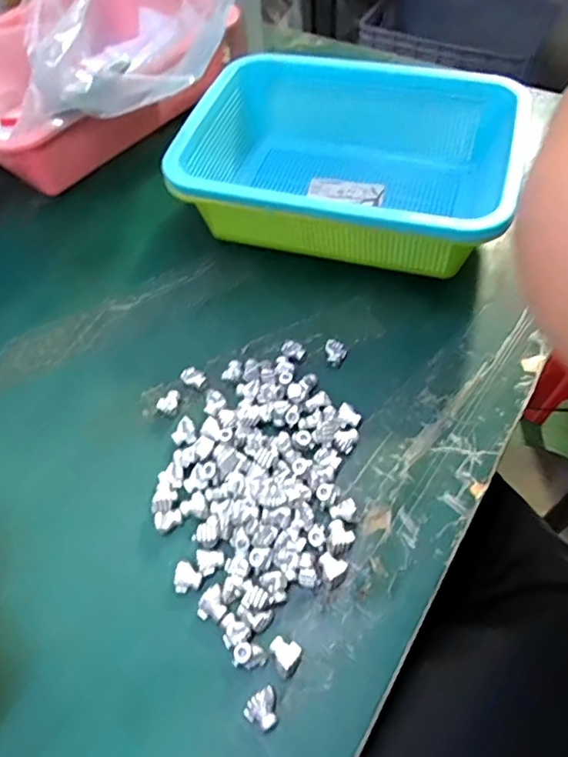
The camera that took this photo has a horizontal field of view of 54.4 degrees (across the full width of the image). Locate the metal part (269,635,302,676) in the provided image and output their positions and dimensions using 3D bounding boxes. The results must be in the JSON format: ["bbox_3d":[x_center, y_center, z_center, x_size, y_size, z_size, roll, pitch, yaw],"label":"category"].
[{"bbox_3d":[0.000,0.151,0.304,0.018,0.007,0.016,35,64,24],"label":"metal part"}]

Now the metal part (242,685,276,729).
[{"bbox_3d":[-0.010,0.172,0.290,0.016,0.007,0.018,23,60,18],"label":"metal part"}]

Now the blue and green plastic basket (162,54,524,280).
[{"bbox_3d":[0.051,-0.171,0.467,0.254,0.093,0.187,14,57,12],"label":"blue and green plastic basket"}]

